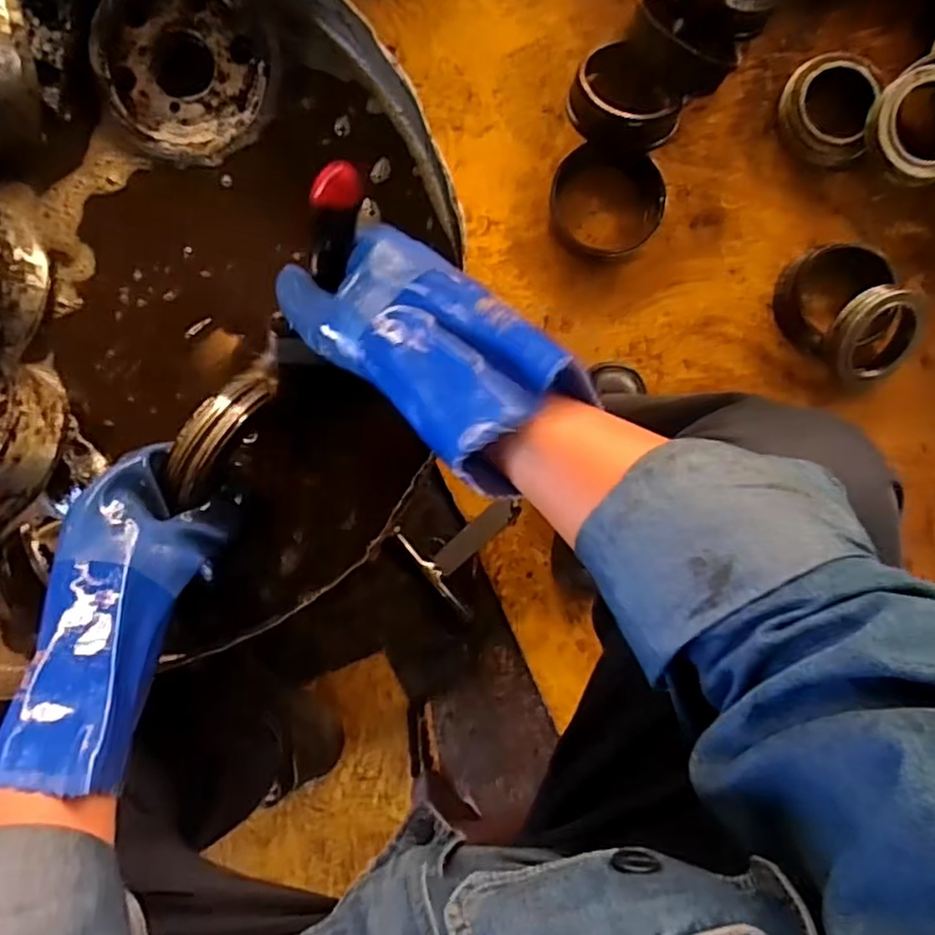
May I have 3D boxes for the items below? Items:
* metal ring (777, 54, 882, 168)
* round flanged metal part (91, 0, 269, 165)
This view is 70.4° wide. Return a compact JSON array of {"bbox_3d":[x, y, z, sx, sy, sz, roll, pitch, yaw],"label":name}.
[{"bbox_3d":[0.395,-0.393,0.720,0.091,0.033,0.118,-4,90,0],"label":"metal ring"},{"bbox_3d":[-0.200,-0.278,0.463,0.118,0.019,0.107,43,90,0],"label":"round flanged metal part"}]

